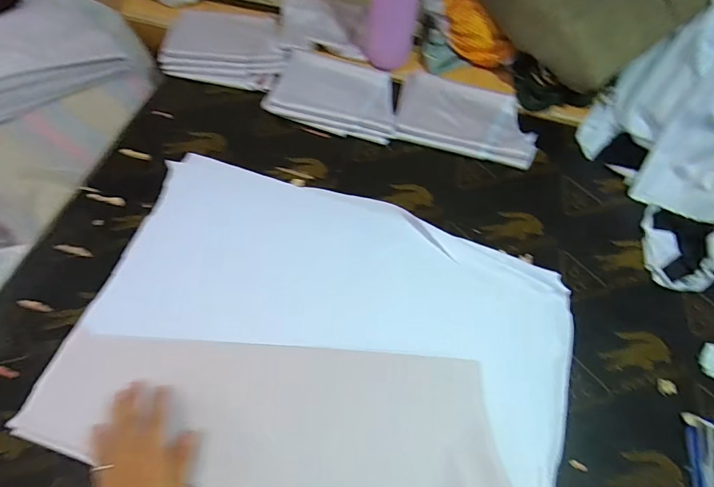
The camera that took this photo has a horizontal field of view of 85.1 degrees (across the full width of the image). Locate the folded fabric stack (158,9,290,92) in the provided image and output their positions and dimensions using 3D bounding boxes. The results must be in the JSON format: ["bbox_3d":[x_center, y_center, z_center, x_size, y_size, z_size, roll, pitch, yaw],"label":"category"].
[{"bbox_3d":[-0.271,-0.419,0.825,0.248,0.026,0.208,8,64,1],"label":"folded fabric stack"}]

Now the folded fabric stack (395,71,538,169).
[{"bbox_3d":[0.215,-0.248,0.770,0.268,0.023,0.177,15,64,4],"label":"folded fabric stack"}]

